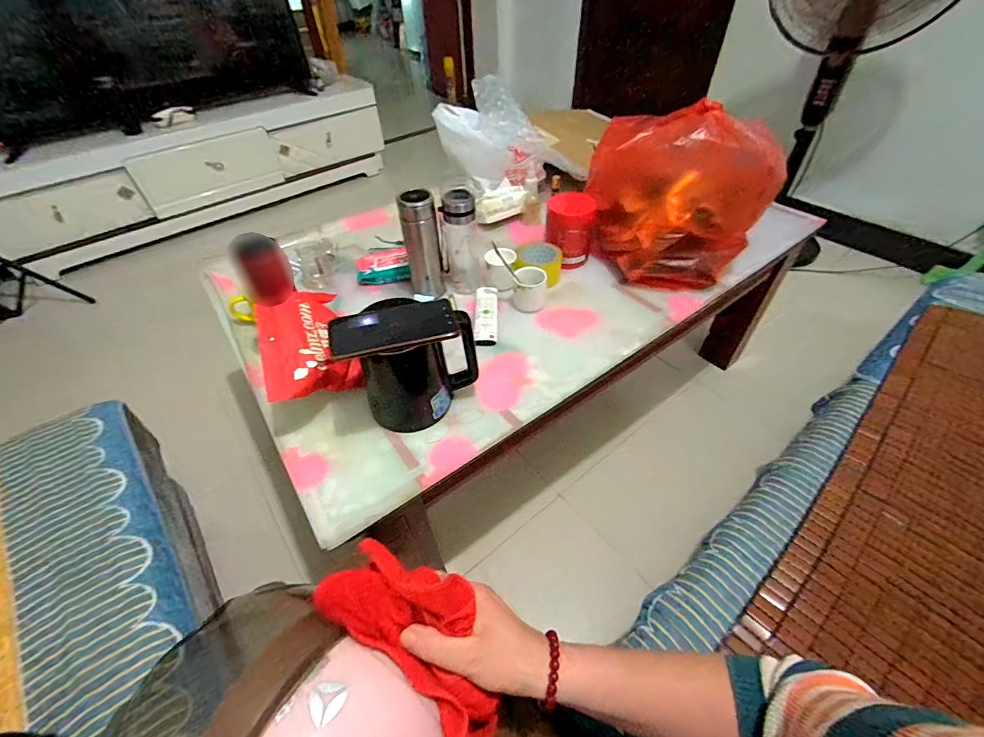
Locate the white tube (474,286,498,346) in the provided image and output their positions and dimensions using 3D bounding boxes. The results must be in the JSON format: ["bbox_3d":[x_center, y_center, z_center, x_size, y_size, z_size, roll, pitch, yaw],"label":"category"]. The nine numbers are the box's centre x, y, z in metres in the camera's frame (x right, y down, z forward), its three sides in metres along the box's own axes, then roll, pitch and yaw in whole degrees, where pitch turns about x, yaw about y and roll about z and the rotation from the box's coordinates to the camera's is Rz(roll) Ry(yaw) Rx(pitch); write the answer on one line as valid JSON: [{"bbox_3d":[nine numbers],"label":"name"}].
[{"bbox_3d":[-0.011,-0.107,0.819,0.043,0.015,0.169,0,48,2],"label":"white tube"}]

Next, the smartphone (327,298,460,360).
[{"bbox_3d":[-0.129,-0.055,0.550,0.161,0.015,0.063,-14,69,-11],"label":"smartphone"}]

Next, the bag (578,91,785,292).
[{"bbox_3d":[0.373,-0.361,0.857,0.279,0.266,0.294,-19,50,-15],"label":"bag"}]

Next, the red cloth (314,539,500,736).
[{"bbox_3d":[-0.055,0.217,0.335,0.090,0.039,0.170,-39,82,-28],"label":"red cloth"}]

